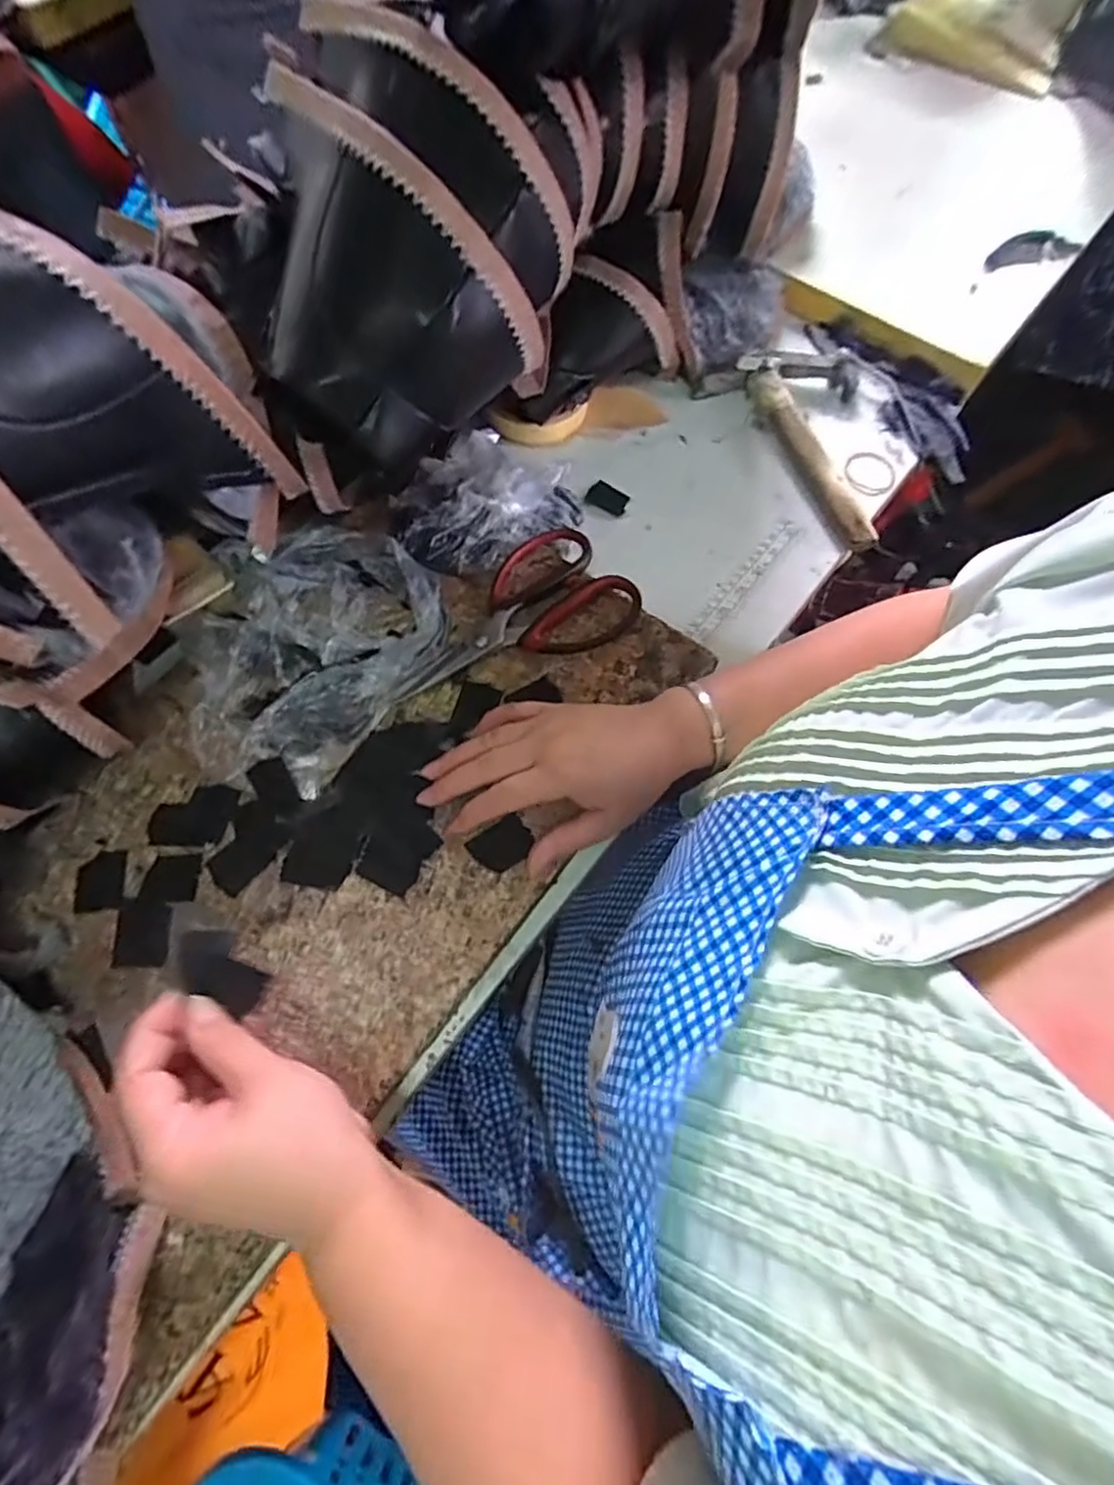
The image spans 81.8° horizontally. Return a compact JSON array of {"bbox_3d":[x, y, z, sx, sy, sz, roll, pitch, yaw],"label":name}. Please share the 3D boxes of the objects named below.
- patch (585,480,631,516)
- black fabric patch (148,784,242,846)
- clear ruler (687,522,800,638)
[{"bbox_3d":[0.043,-0.203,0.534,0.033,0.005,0.028,25,70,9],"label":"patch"},{"bbox_3d":[-0.226,0.044,0.401,0.052,0.007,0.039,4,68,0],"label":"black fabric patch"},{"bbox_3d":[0.148,-0.131,0.508,0.018,0.005,0.134,38,72,13],"label":"clear ruler"}]

